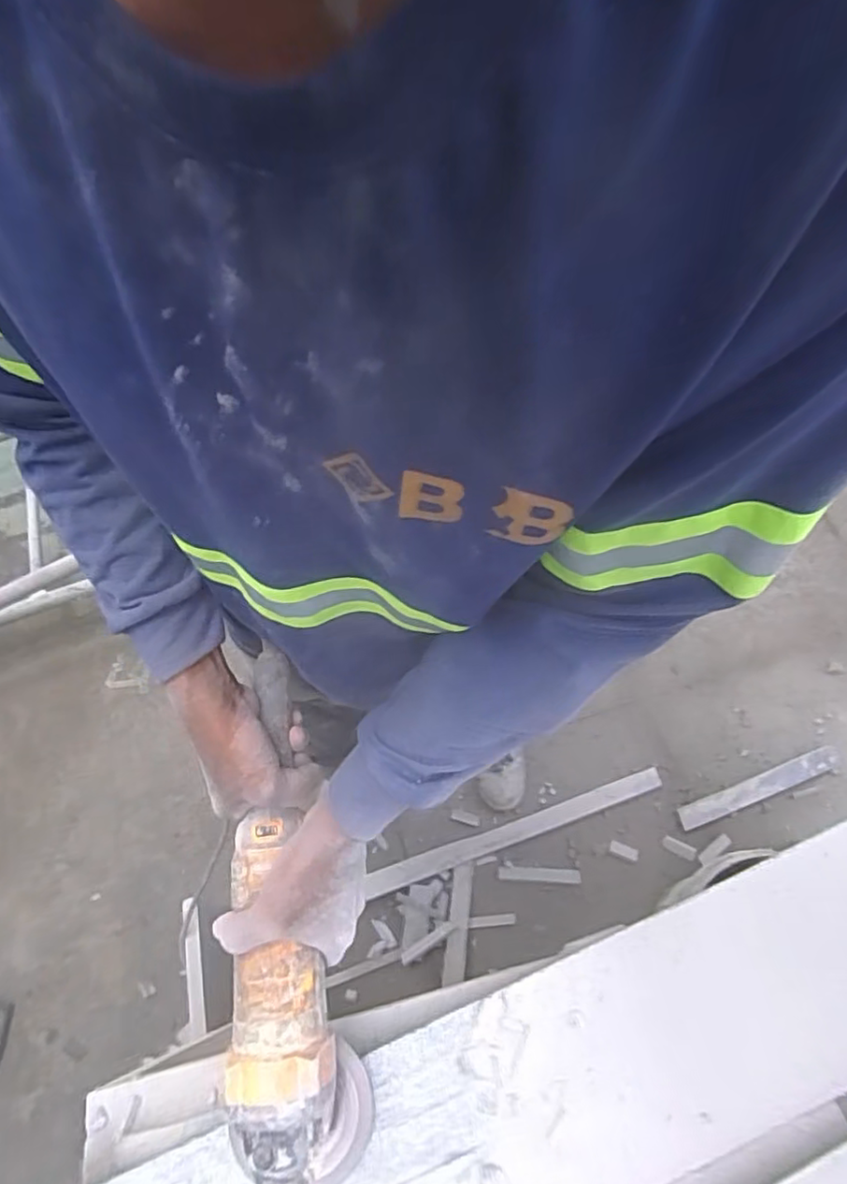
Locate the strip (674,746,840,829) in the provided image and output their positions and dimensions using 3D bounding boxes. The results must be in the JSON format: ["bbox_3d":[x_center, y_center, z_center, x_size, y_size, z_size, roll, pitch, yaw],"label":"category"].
[{"bbox_3d":[0.688,0.402,1.272,0.351,0.016,0.047,-23,66,-2],"label":"strip"}]

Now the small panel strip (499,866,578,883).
[{"bbox_3d":[0.233,0.571,1.253,0.161,0.011,0.026,1,64,5],"label":"small panel strip"}]

